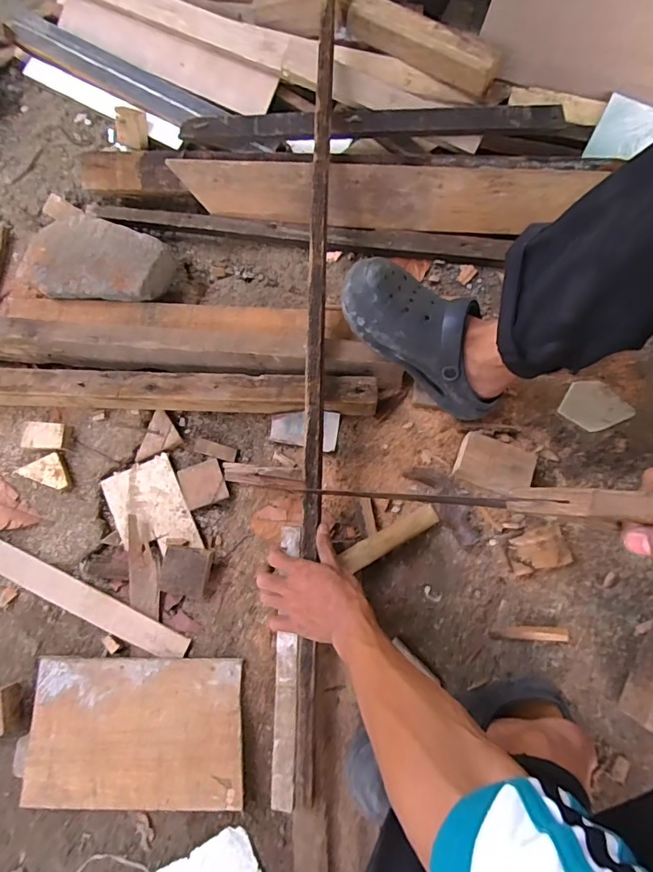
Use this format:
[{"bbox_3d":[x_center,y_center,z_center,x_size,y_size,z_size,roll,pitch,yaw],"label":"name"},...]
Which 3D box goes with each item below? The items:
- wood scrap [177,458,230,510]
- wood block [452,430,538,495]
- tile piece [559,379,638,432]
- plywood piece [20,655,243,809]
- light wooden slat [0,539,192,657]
[{"bbox_3d":[-0.179,0.069,0.686,0.060,0.012,0.061,-20,77,-4],"label":"wood scrap"},{"bbox_3d":[0.233,0.039,0.656,0.103,0.045,0.068,23,78,6],"label":"wood block"},{"bbox_3d":[0.398,-0.040,0.694,0.093,0.010,0.072,34,79,8],"label":"tile piece"},{"bbox_3d":[-0.240,0.372,0.598,0.261,0.015,0.168,1,76,1],"label":"plywood piece"},{"bbox_3d":[-0.386,0.200,0.649,0.427,0.013,0.042,24,78,6],"label":"light wooden slat"}]

